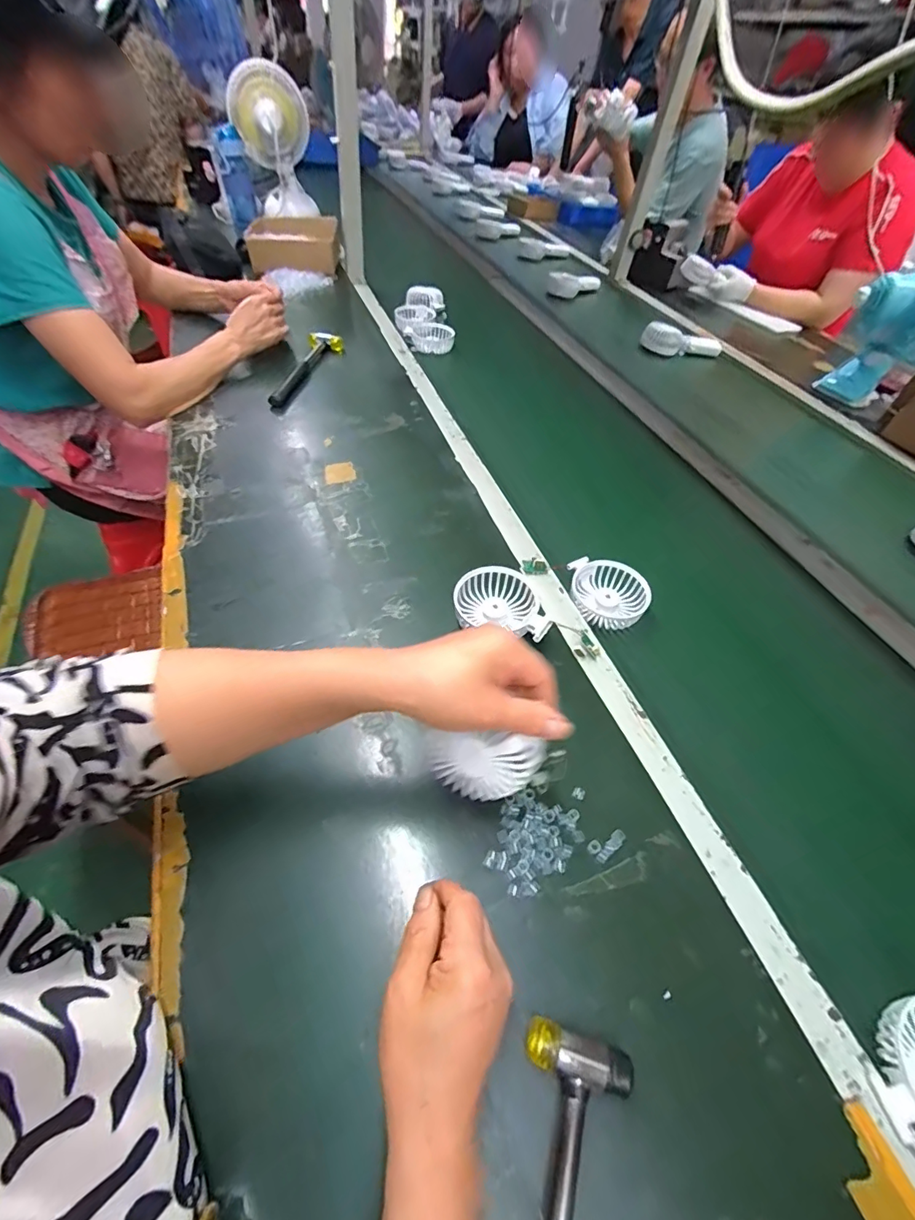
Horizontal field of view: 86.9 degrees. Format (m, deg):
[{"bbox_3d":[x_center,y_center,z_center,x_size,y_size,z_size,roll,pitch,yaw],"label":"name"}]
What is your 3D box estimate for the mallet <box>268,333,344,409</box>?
[{"bbox_3d":[-0.266,-0.427,0.852,0.059,0.027,0.239,8,49,2],"label":"mallet"}]

